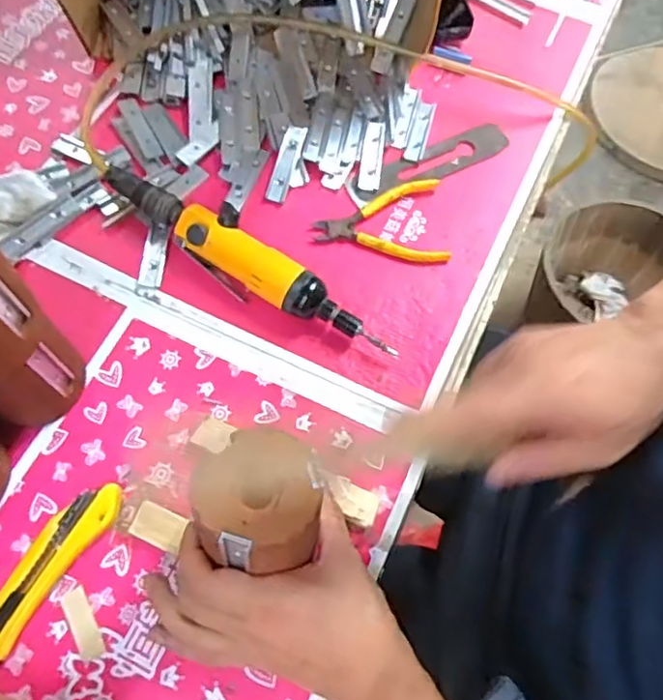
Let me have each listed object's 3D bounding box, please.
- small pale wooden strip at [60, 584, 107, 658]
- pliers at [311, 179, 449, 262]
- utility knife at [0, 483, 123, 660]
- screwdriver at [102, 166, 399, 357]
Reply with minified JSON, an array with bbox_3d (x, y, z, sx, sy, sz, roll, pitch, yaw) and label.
[{"bbox_3d":[-0.174,0.191,0.429,0.016,0.004,0.048,-28,71,-13],"label":"small pale wooden strip"},{"bbox_3d":[0.044,-0.119,0.568,0.118,0.010,0.090,-3,67,-3],"label":"pliers"},{"bbox_3d":[-0.208,0.160,0.428,0.035,0.019,0.158,33,70,11],"label":"utility knife"},{"bbox_3d":[-0.075,-0.077,0.528,0.282,0.041,0.045,35,70,12],"label":"screwdriver"}]

